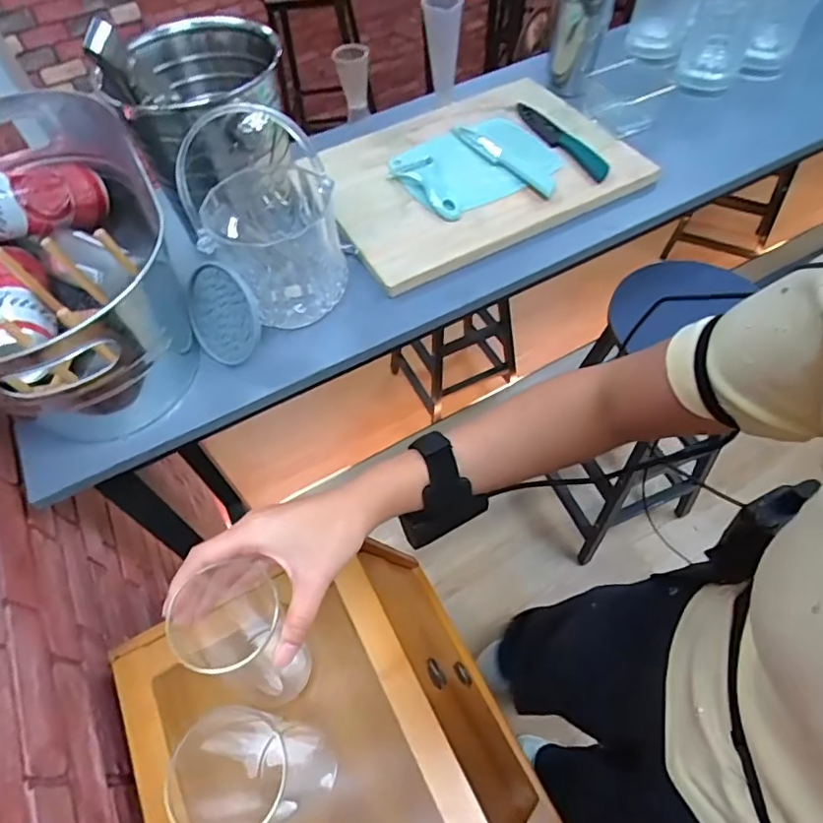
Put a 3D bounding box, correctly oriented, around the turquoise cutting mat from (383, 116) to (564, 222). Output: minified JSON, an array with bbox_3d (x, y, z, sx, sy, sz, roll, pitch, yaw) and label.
[{"bbox_3d":[0.076,-0.313,0.682,0.189,0.012,0.152,-27,59,-16],"label":"turquoise cutting mat"}]

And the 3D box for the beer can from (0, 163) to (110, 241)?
[{"bbox_3d":[-0.402,-0.215,0.560,0.060,0.065,0.170,30,40,21],"label":"beer can"}]

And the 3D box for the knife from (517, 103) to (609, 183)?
[{"bbox_3d":[0.192,-0.348,0.697,0.034,0.015,0.189,-23,59,-11],"label":"knife"}]

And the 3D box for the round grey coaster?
[{"bbox_3d":[-0.183,-0.094,0.527,0.091,0.091,0.011,7,22,30],"label":"round grey coaster"}]

